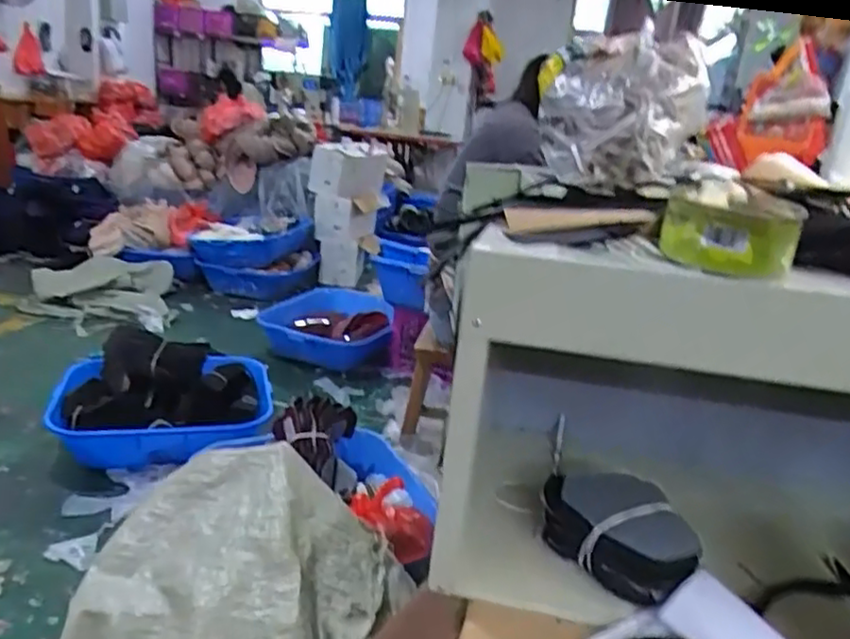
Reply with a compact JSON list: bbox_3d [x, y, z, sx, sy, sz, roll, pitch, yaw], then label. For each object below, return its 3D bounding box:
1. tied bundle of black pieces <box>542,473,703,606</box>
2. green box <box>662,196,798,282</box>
[{"bbox_3d":[0.160,0.180,0.551,0.079,0.064,0.129,-8,23,-37],"label":"tied bundle of black pieces"},{"bbox_3d":[0.191,-0.051,0.426,0.079,0.040,0.031,14,20,24],"label":"green box"}]

